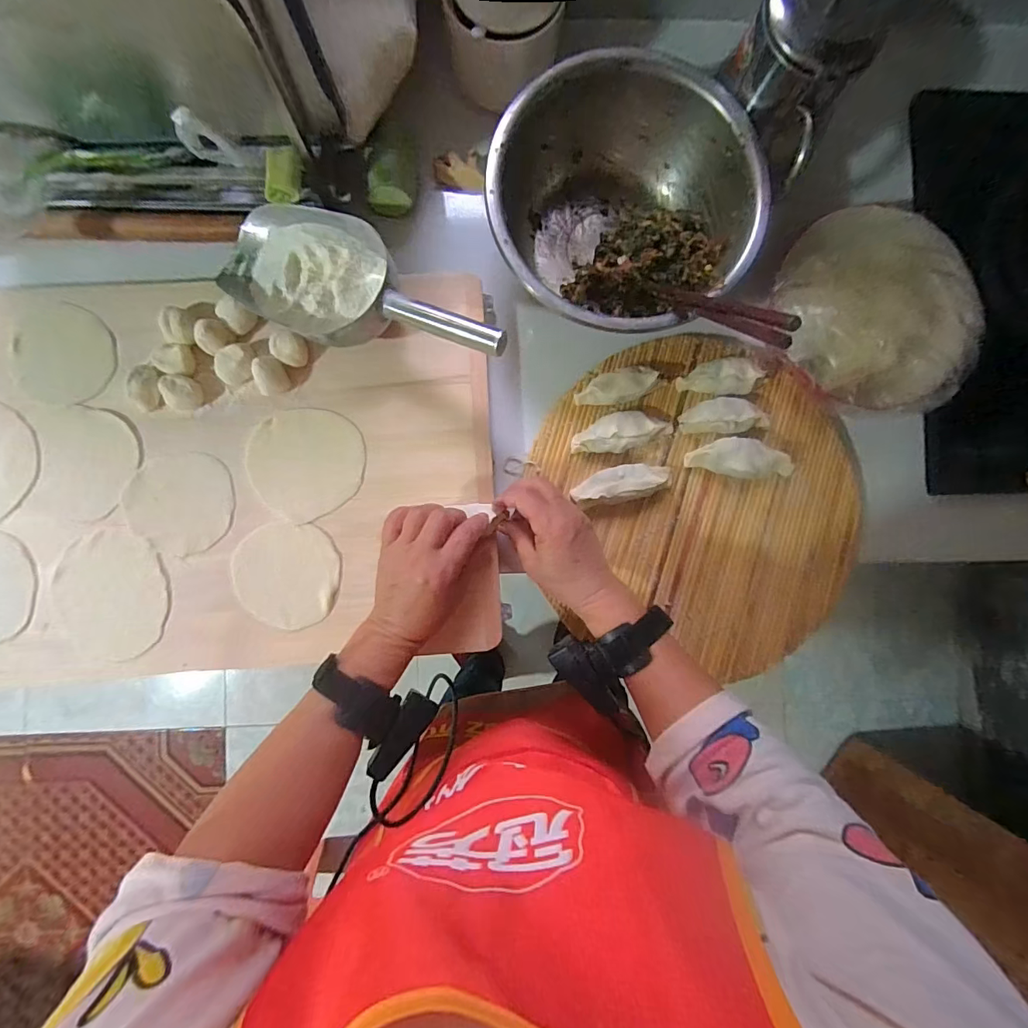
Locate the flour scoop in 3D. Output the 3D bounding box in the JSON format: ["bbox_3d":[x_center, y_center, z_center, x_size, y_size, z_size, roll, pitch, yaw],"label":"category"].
[{"bbox_3d":[-0.136,-0.192,0.400,0.278,0.044,0.103,26,86,15],"label":"flour scoop"}]

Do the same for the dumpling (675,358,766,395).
[{"bbox_3d":[0.204,-0.135,0.459,0.078,0.021,0.033,0,87,-3],"label":"dumpling"}]

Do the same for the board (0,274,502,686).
[{"bbox_3d":[-0.302,-0.034,0.426,0.549,0.027,0.352,-3,88,-3],"label":"board"}]

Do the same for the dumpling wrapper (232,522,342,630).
[{"bbox_3d":[-0.213,0.057,0.430,0.096,0.004,0.094,0,87,-3],"label":"dumpling wrapper"}]

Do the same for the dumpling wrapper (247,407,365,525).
[{"bbox_3d":[-0.197,-0.046,0.433,0.105,0.004,0.104,6,87,-2],"label":"dumpling wrapper"}]

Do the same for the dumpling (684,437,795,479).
[{"bbox_3d":[0.226,-0.054,0.456,0.105,0.025,0.035,9,87,-2],"label":"dumpling"}]

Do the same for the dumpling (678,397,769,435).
[{"bbox_3d":[0.211,-0.098,0.459,0.087,0.020,0.034,-5,88,-3],"label":"dumpling"}]

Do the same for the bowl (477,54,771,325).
[{"bbox_3d":[0.101,-0.280,0.430,0.216,0.084,0.228,0,87,-3],"label":"bowl"}]

